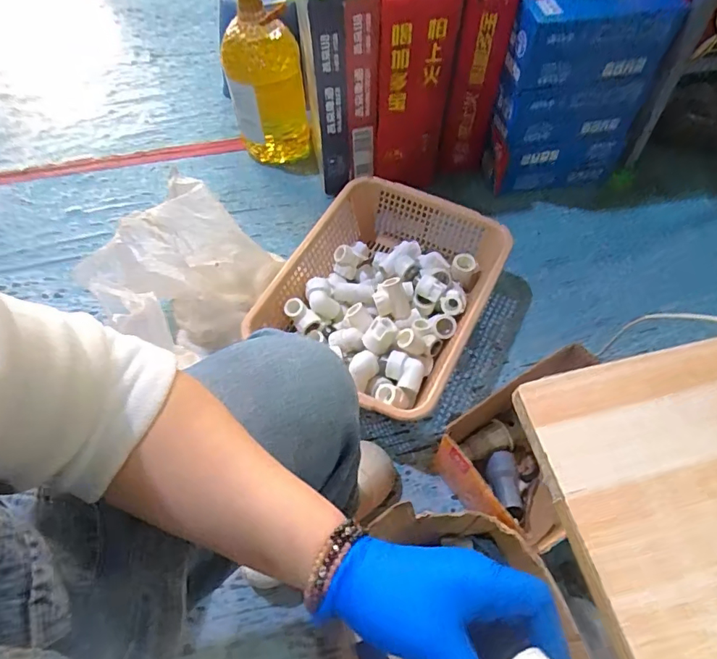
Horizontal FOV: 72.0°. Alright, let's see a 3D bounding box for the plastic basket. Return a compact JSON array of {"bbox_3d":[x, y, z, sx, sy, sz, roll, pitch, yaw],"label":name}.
[{"bbox_3d":[0.047,-0.059,0.885,0.331,0.111,0.432,25,62,15],"label":"plastic basket"}]

